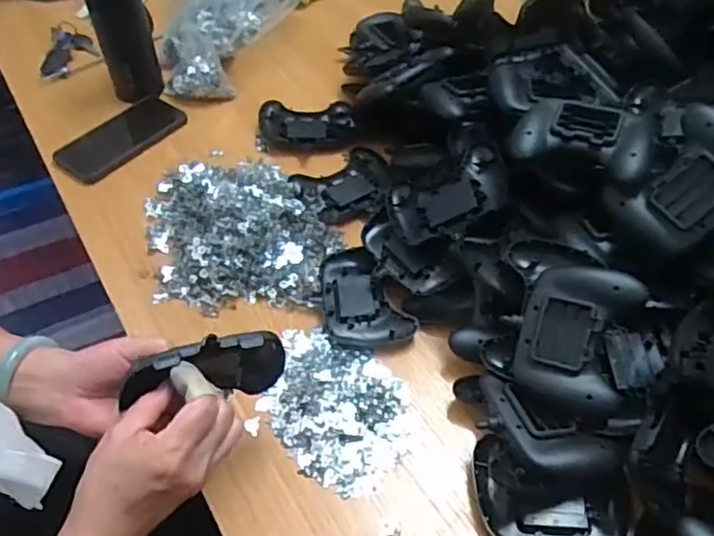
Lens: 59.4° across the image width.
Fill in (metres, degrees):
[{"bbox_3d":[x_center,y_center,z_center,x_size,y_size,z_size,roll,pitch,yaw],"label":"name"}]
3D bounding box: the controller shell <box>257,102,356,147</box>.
[{"bbox_3d":[-0.068,-0.195,0.846,0.126,0.029,0.094,-3,51,-2],"label":"controller shell"}]

